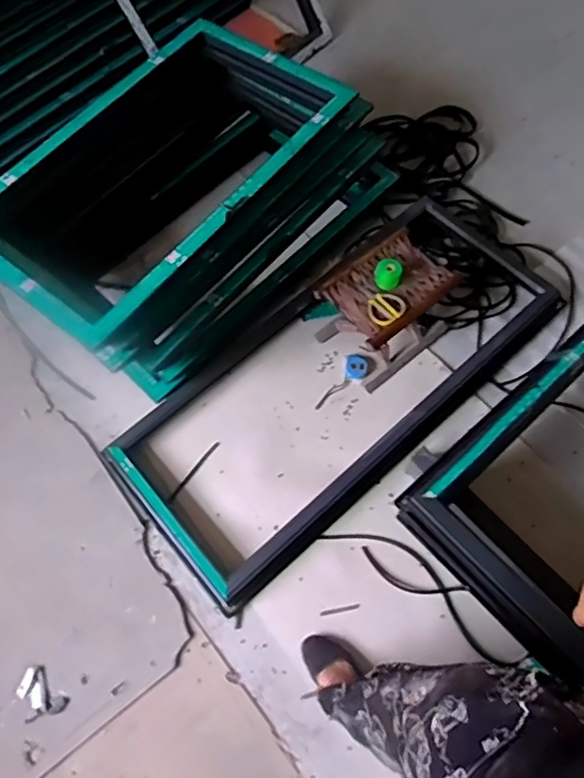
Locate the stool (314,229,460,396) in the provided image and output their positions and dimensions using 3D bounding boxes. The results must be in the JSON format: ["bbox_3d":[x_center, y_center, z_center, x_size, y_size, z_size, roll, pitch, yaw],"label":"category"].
[{"bbox_3d":[0.252,-0.213,1.637,0.372,0.273,0.264,-39,71,-11],"label":"stool"}]

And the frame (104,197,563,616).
[{"bbox_3d":[0.165,-0.064,1.682,1.381,0.082,0.582,-40,69,-15],"label":"frame"}]

